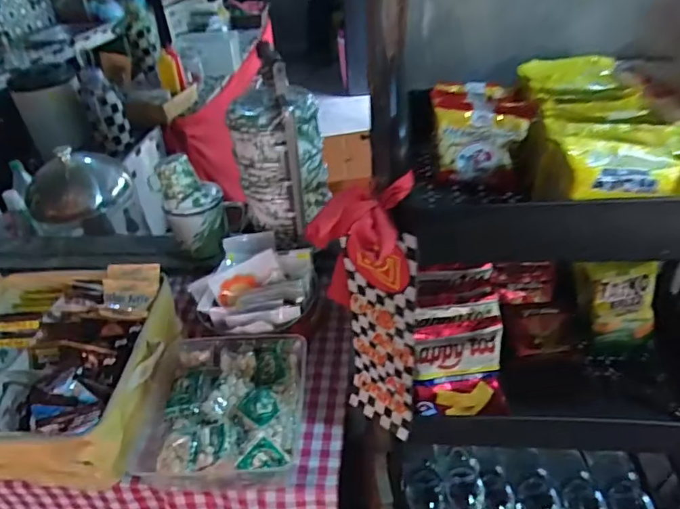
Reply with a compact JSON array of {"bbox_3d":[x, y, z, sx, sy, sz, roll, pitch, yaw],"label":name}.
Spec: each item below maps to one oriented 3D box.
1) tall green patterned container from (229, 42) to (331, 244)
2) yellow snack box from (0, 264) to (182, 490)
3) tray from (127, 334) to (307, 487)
[{"bbox_3d":[-0.095,-0.166,0.806,0.139,0.293,0.123,-9,37,-6],"label":"tall green patterned container"},{"bbox_3d":[-0.399,0.152,0.720,0.305,0.142,0.290,3,38,10],"label":"yellow snack box"},{"bbox_3d":[-0.154,0.203,0.663,0.210,0.081,0.185,0,37,6],"label":"tray"}]

